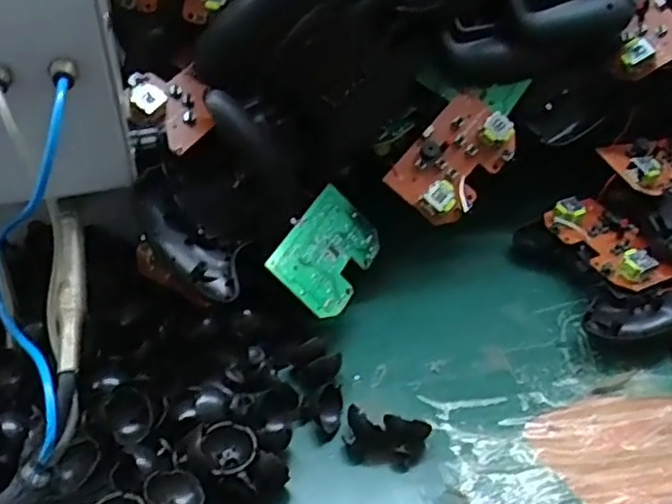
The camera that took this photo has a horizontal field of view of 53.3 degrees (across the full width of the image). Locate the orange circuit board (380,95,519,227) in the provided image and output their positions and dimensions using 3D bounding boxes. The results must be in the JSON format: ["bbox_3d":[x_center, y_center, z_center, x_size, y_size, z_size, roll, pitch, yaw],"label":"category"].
[{"bbox_3d":[0.082,-0.064,0.454,0.055,0.015,0.089,39,78,7],"label":"orange circuit board"}]

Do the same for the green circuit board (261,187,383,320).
[{"bbox_3d":[-0.003,-0.002,0.427,0.055,0.005,0.092,47,46,-11],"label":"green circuit board"}]

